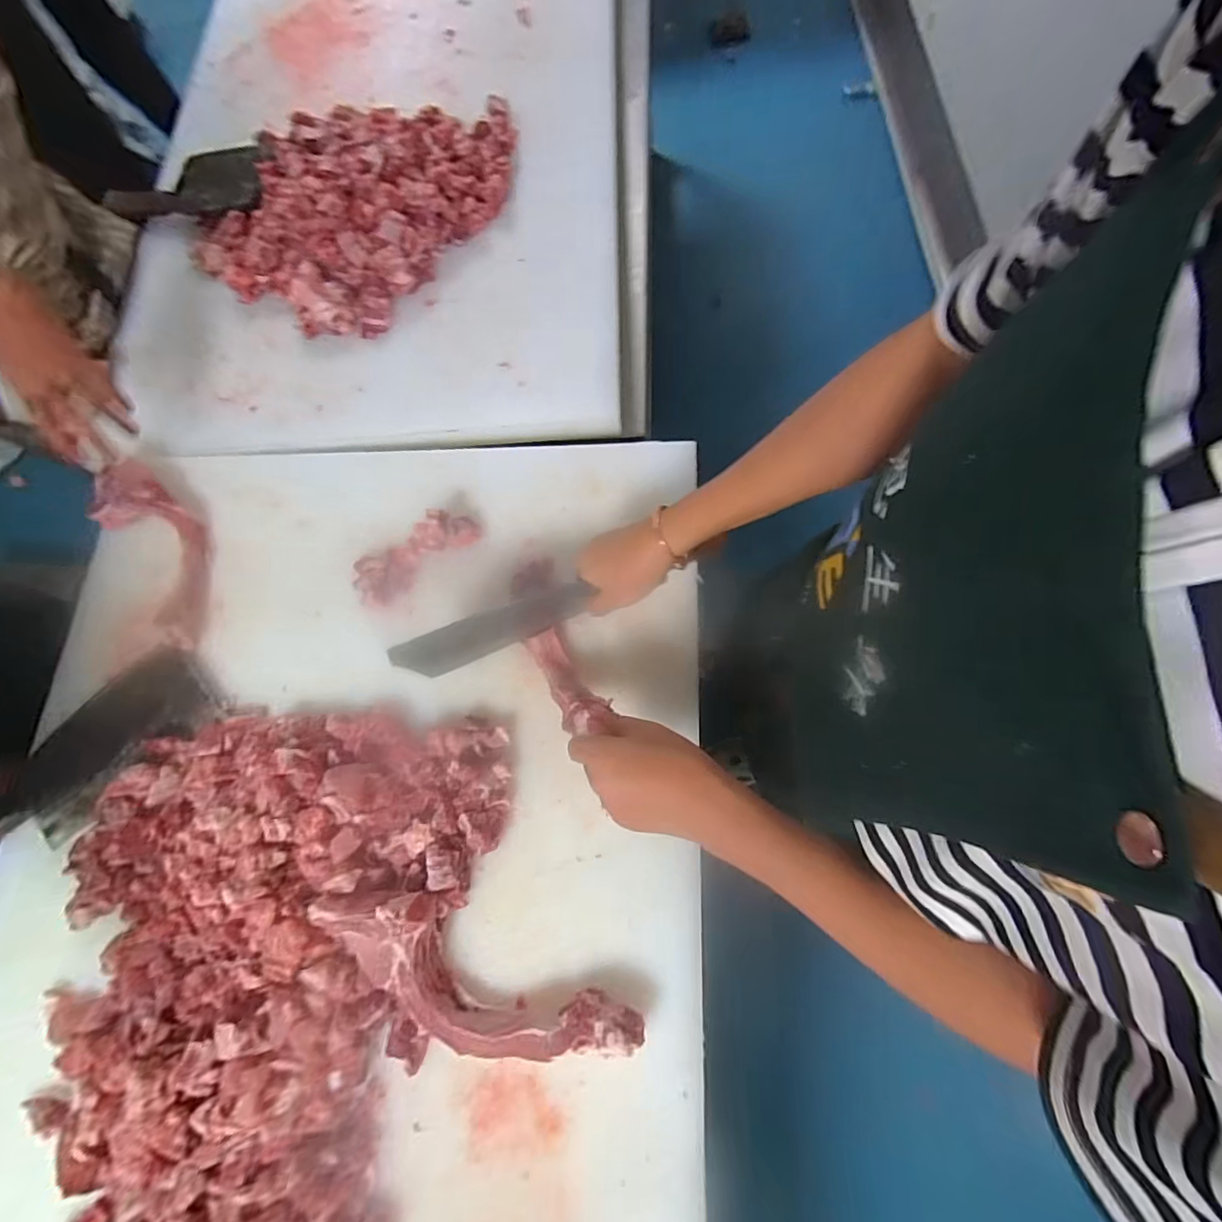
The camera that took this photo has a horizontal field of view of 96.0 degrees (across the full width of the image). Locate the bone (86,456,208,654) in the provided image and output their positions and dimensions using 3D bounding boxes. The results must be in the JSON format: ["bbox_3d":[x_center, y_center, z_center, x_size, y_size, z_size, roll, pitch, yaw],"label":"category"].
[{"bbox_3d":[-0.576,-0.087,0.699,0.099,0.033,0.277,-37,73,-6],"label":"bone"}]

